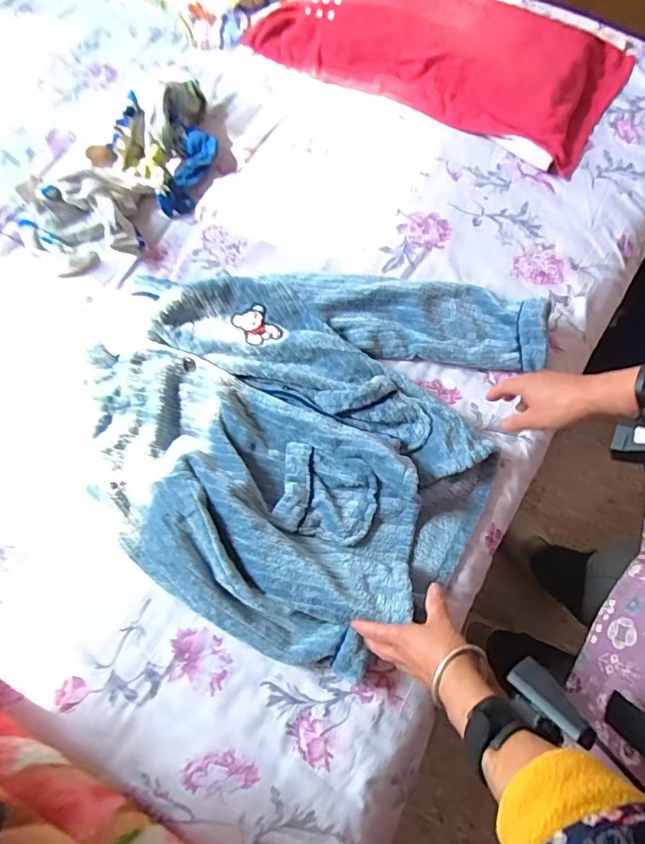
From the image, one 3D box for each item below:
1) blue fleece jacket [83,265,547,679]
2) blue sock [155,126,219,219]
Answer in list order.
[{"bbox_3d":[-0.037,-0.014,0.677,0.546,0.065,0.549,24,74,6],"label":"blue fleece jacket"},{"bbox_3d":[-0.220,-0.411,0.813,0.054,0.040,0.154,19,74,5],"label":"blue sock"}]

